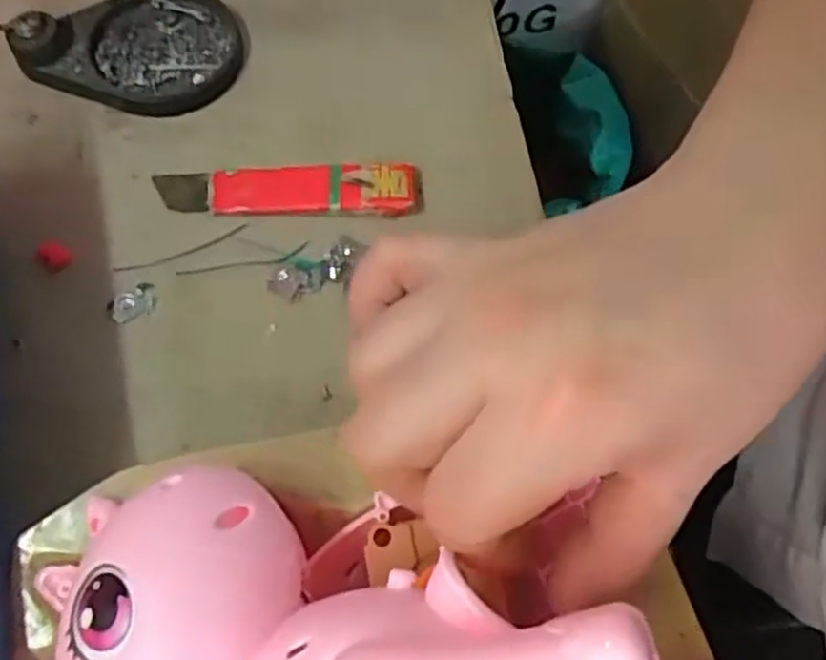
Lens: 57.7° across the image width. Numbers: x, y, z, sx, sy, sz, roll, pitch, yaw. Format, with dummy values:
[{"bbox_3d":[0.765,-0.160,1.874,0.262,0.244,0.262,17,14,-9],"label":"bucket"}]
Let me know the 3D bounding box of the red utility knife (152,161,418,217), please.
[{"bbox_3d":[-0.052,-0.058,0.308,0.106,0.010,0.022,1,67,-1],"label":"red utility knife"}]

